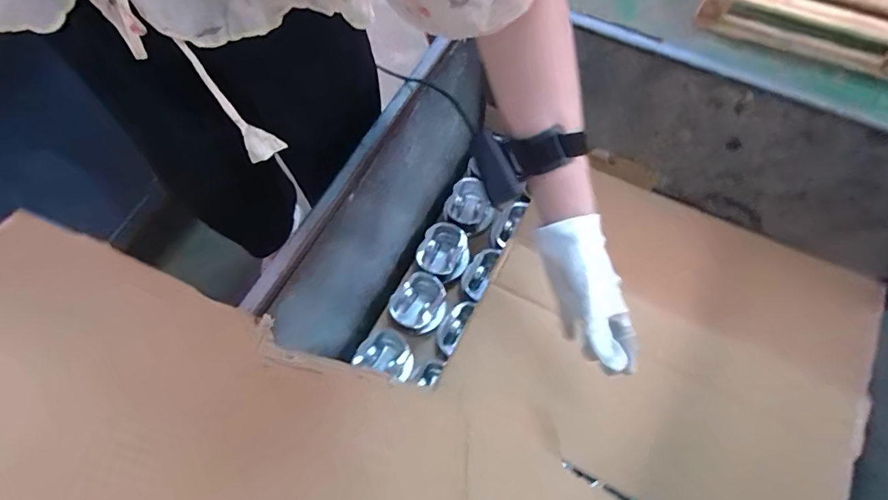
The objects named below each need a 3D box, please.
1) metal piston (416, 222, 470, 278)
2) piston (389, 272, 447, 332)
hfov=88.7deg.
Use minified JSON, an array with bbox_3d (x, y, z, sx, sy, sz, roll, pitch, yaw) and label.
[{"bbox_3d":[0.005,0.001,0.811,0.082,0.056,0.090,-1,67,2],"label":"metal piston"},{"bbox_3d":[-0.040,0.092,0.776,0.081,0.051,0.093,34,72,16],"label":"piston"}]

